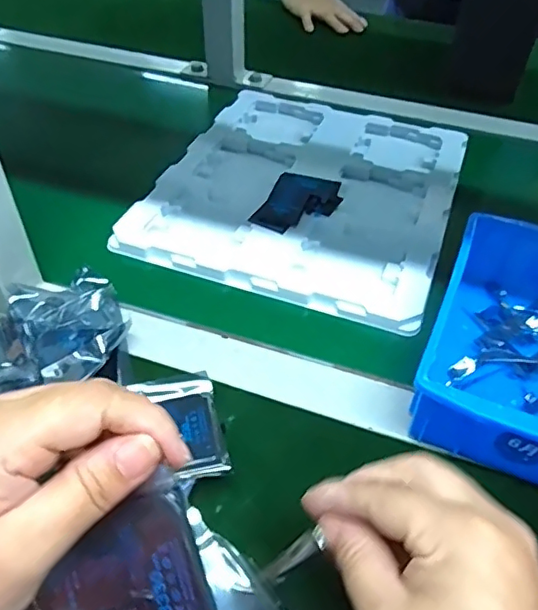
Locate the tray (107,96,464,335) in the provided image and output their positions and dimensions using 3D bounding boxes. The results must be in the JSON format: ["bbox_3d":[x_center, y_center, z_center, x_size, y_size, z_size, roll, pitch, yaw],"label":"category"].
[{"bbox_3d":[0.041,-0.124,0.564,0.272,0.019,0.315,15,47,14],"label":"tray"}]

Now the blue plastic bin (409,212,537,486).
[{"bbox_3d":[0.184,0.023,0.392,0.129,0.059,0.201,19,48,17],"label":"blue plastic bin"}]

